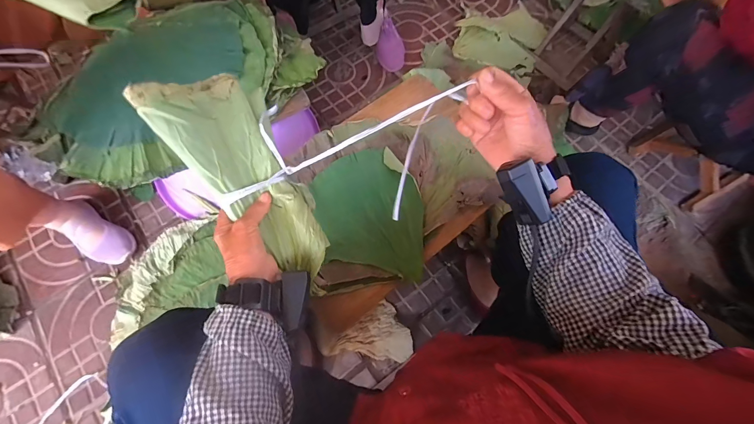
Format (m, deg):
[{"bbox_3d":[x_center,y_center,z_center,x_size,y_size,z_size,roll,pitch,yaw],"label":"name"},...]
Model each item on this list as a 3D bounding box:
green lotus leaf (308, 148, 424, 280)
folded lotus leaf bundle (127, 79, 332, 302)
[{"bbox_3d":[-0.013,0.004,0.594,0.189,0.021,0.256,-14,71,-6],"label":"green lotus leaf"},{"bbox_3d":[-0.158,-0.046,0.422,0.120,0.054,0.306,-37,97,-13],"label":"folded lotus leaf bundle"}]

